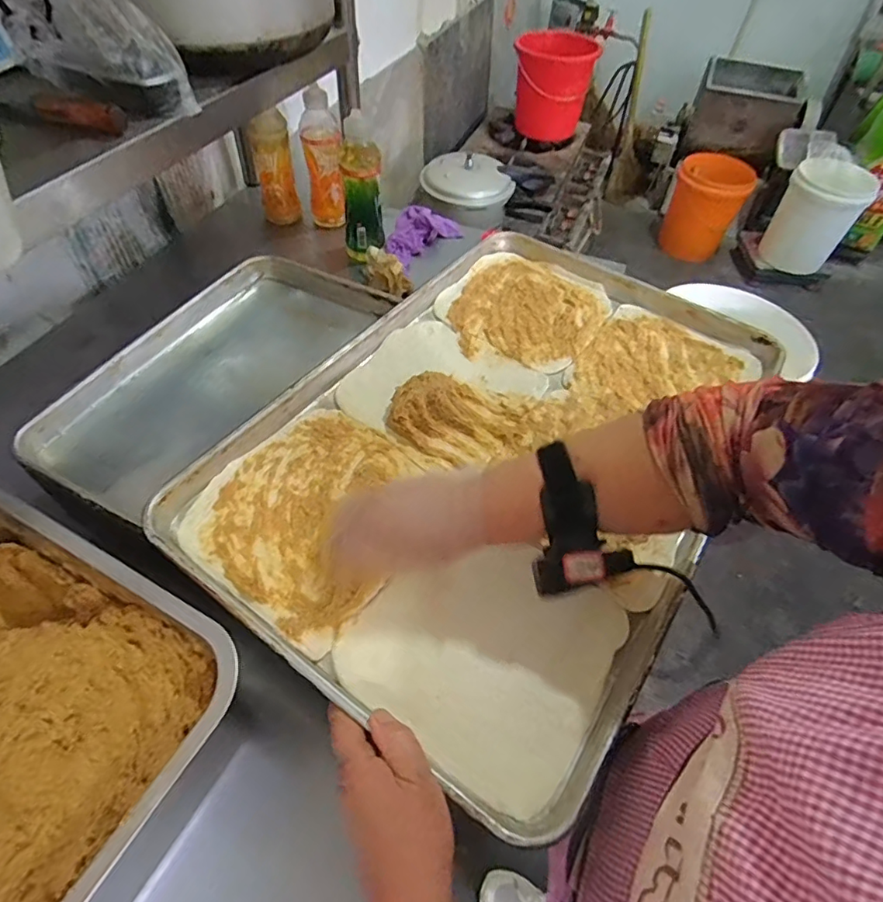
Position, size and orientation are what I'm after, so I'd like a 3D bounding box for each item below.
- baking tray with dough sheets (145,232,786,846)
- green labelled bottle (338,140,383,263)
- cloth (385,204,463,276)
[{"bbox_3d":[0.073,-0.029,0.541,0.393,0.064,0.597,27,57,23],"label":"baking tray with dough sheets"},{"bbox_3d":[-0.133,-0.423,0.894,0.060,0.174,0.067,34,60,27],"label":"green labelled bottle"},{"bbox_3d":[-0.032,-0.409,1.003,0.141,0.043,0.201,-4,50,0],"label":"cloth"}]

